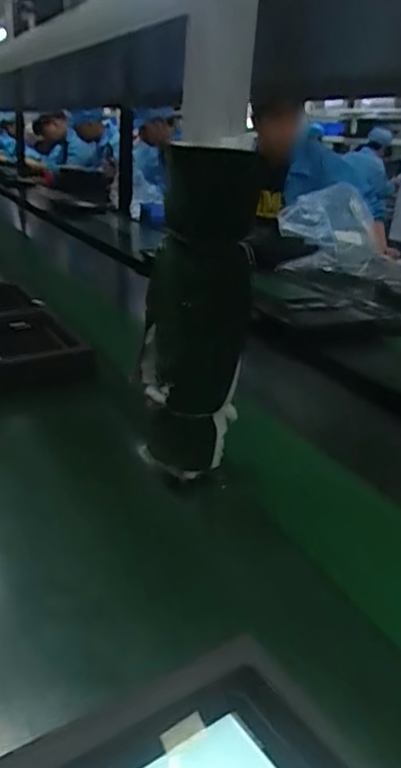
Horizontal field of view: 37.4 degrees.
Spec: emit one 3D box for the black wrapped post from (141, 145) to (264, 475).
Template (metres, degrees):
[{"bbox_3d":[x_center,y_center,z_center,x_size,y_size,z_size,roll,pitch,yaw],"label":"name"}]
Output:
[{"bbox_3d":[-0.004,-0.058,0.522,0.084,0.274,0.091,4,23,-2],"label":"black wrapped post"}]

